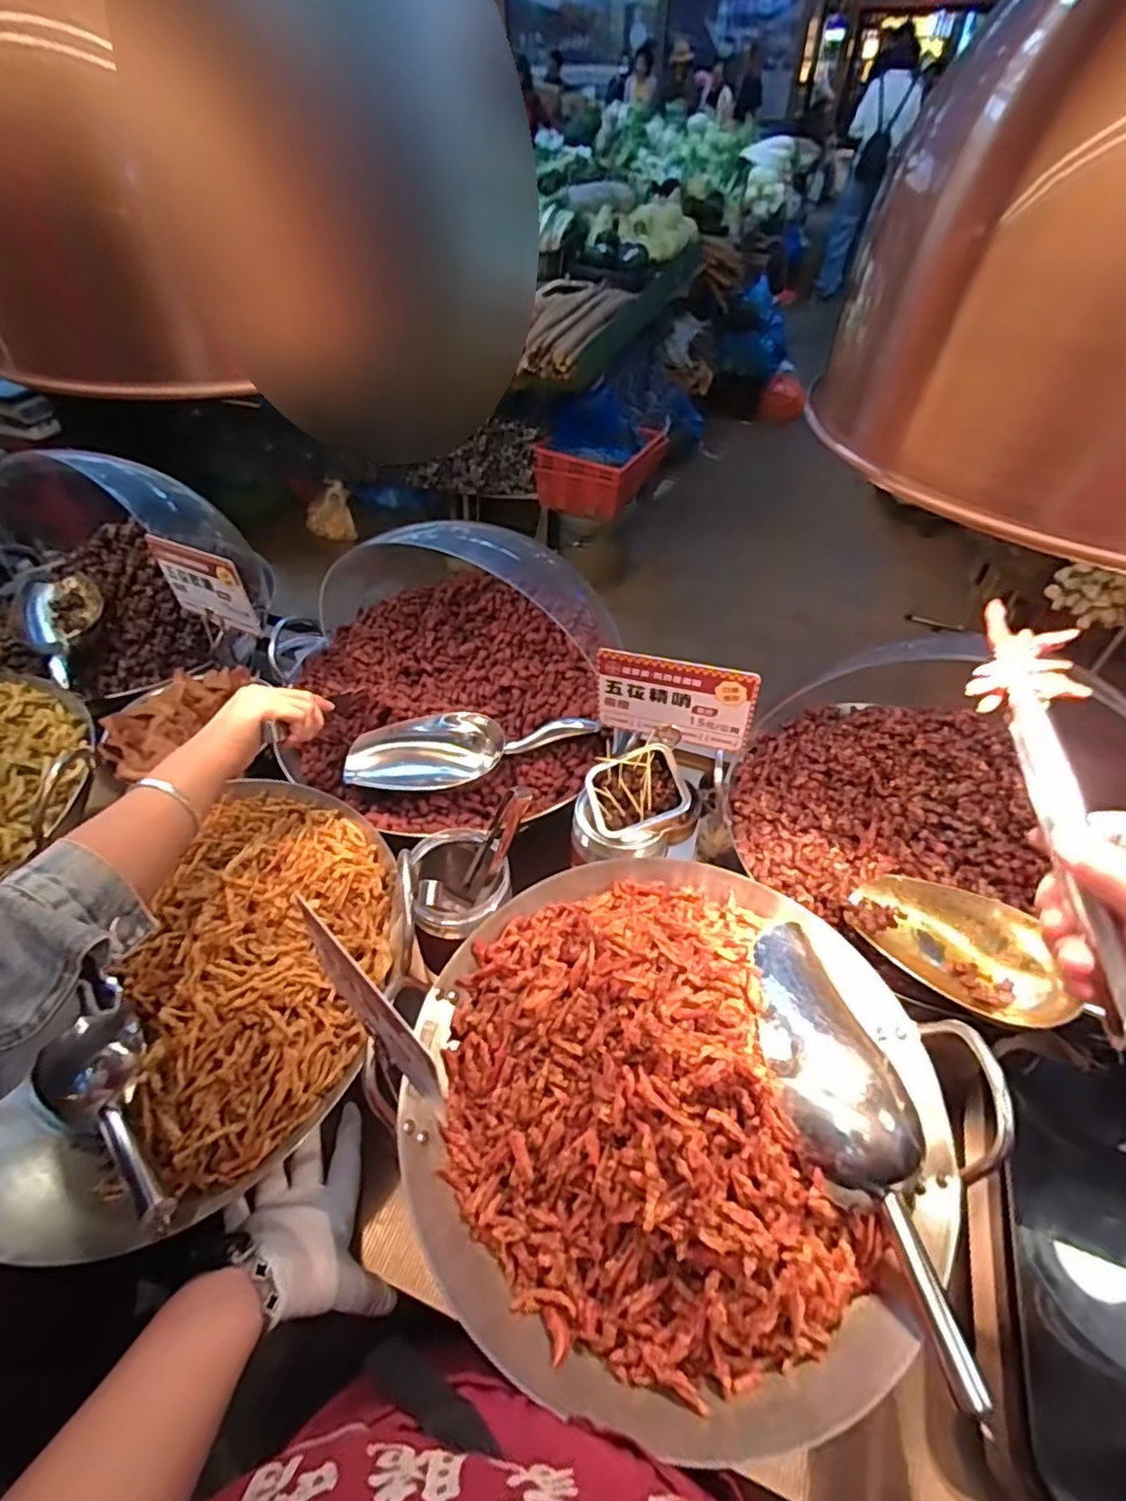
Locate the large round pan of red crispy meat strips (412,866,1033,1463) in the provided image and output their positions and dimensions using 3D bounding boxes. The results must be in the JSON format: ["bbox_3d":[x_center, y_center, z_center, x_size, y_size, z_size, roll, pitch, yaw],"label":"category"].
[{"bbox_3d":[0.085,0.228,0.471,0.376,0.087,0.380,34,55,28],"label":"large round pan of red crispy meat strips"}]

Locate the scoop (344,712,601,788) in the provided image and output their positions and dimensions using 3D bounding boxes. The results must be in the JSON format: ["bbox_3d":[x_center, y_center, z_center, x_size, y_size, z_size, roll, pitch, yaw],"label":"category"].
[{"bbox_3d":[-0.101,-0.003,0.729,0.278,0.068,0.072,-4,47,-3],"label":"scoop"}]

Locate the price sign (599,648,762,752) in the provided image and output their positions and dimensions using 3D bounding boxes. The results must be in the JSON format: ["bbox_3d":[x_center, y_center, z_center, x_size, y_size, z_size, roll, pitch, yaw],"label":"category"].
[{"bbox_3d":[0.106,-0.047,0.611,0.146,0.091,0.009,13,44,11],"label":"price sign"}]

